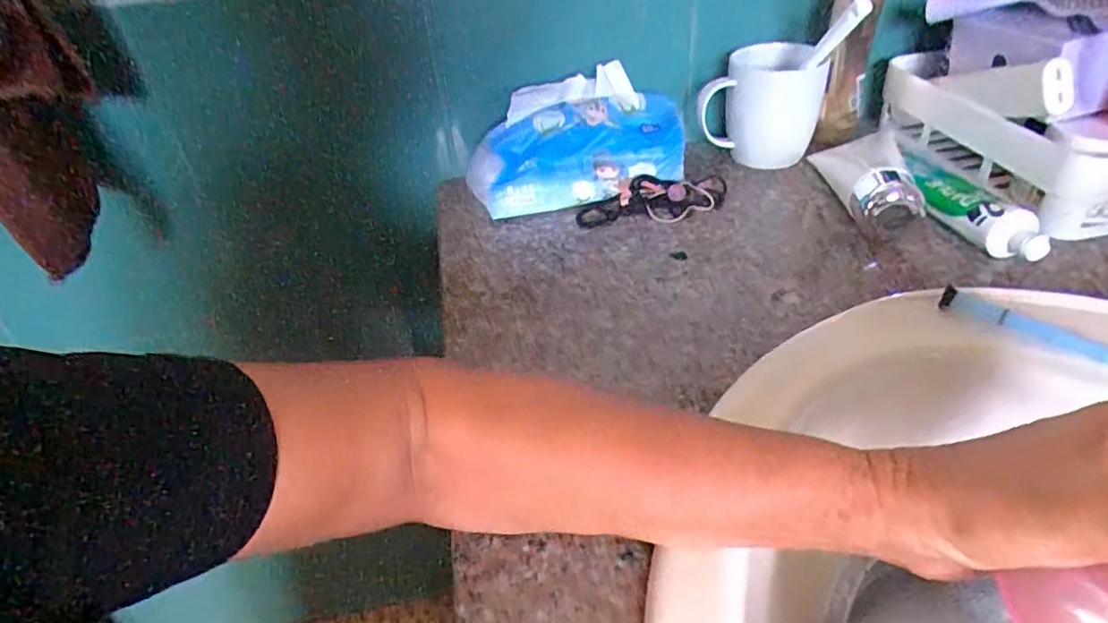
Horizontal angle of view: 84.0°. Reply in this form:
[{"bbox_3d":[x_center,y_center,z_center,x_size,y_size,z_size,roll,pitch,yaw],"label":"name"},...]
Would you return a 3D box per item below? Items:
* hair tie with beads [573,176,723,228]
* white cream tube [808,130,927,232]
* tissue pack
[{"bbox_3d":[0.090,-0.102,0.565,0.133,0.011,0.048,-3,71,4],"label":"hair tie with beads"},{"bbox_3d":[0.268,-0.118,0.530,0.063,0.052,0.156,2,39,11],"label":"white cream tube"},{"bbox_3d":[0.021,-0.152,0.573,0.198,0.108,0.070,-8,38,-1],"label":"tissue pack"}]

